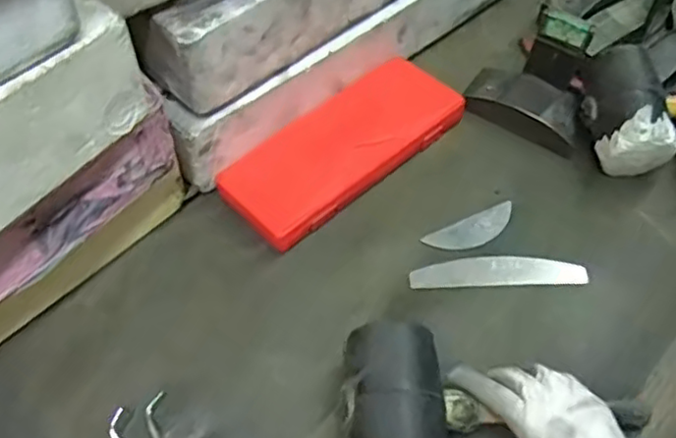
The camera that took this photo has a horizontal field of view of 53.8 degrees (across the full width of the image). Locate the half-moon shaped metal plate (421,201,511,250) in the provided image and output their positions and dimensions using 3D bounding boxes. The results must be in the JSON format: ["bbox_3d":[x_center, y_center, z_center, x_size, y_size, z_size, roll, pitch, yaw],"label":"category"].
[{"bbox_3d":[0.128,0.011,0.629,0.091,0.007,0.029,-20,58,-15],"label":"half-moon shaped metal plate"}]

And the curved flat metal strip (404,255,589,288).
[{"bbox_3d":[0.144,0.047,0.599,0.155,0.006,0.030,-1,62,0],"label":"curved flat metal strip"}]

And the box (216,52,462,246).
[{"bbox_3d":[0.005,-0.073,0.656,0.247,0.031,0.104,-37,64,-24],"label":"box"}]

